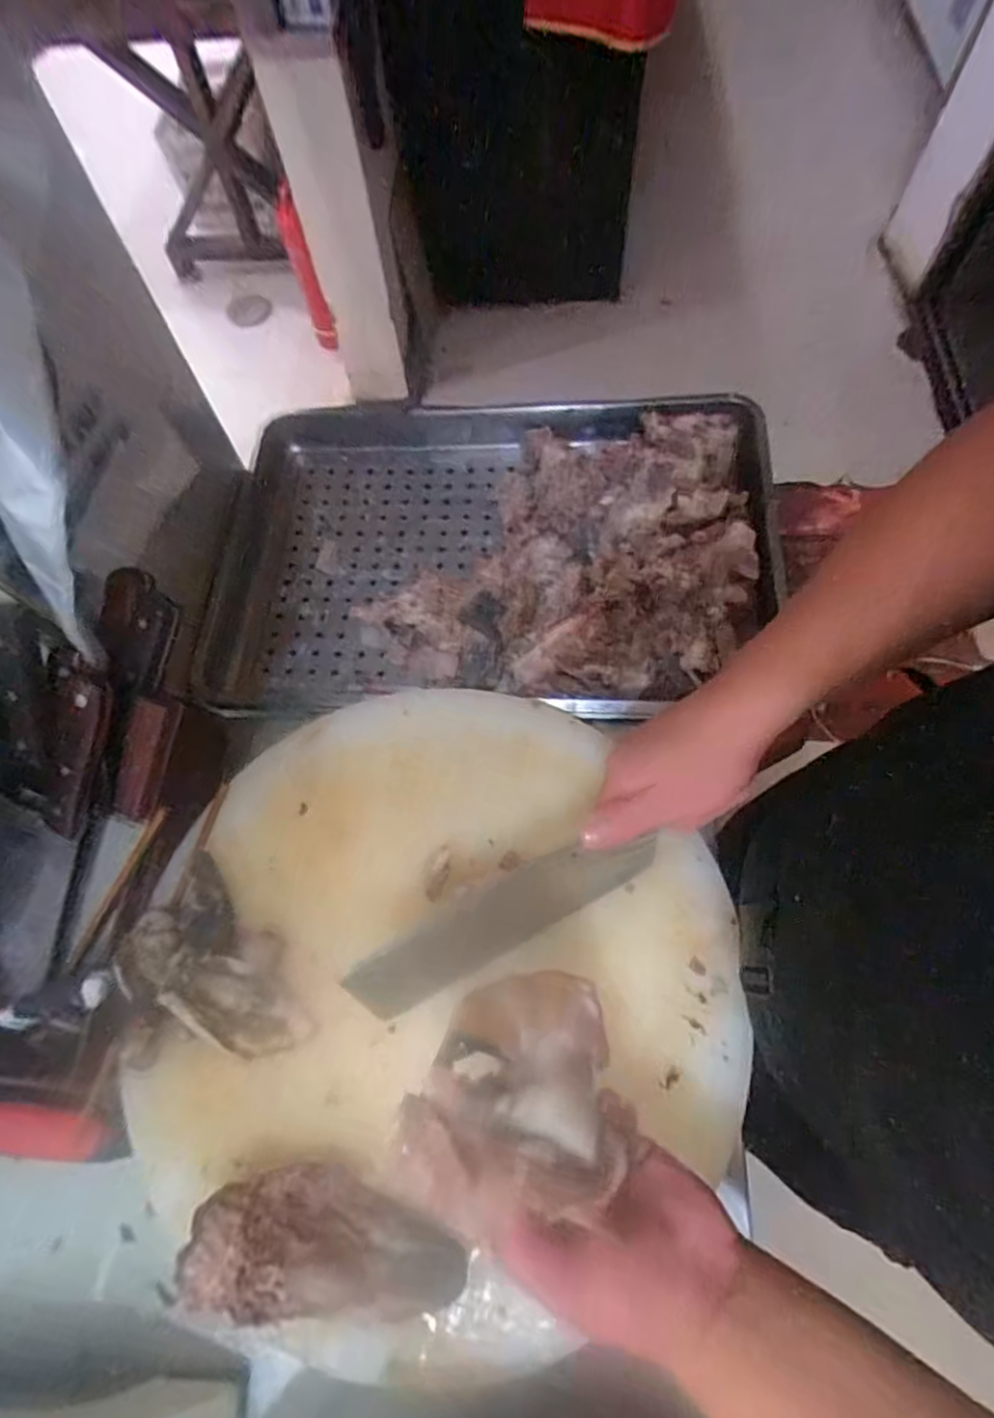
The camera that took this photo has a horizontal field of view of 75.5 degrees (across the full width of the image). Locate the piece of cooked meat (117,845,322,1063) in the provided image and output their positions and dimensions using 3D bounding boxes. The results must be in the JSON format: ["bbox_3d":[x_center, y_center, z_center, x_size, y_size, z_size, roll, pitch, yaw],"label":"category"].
[{"bbox_3d":[-0.208,0.180,0.473,0.123,0.038,0.137,-6,66,0],"label":"piece of cooked meat"}]

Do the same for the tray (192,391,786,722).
[{"bbox_3d":[-0.017,-0.177,0.677,0.565,0.126,0.382,2,67,4],"label":"tray"}]

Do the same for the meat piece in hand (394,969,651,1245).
[{"bbox_3d":[0.014,0.199,0.331,0.098,0.046,0.120,28,71,14],"label":"meat piece in hand"}]

